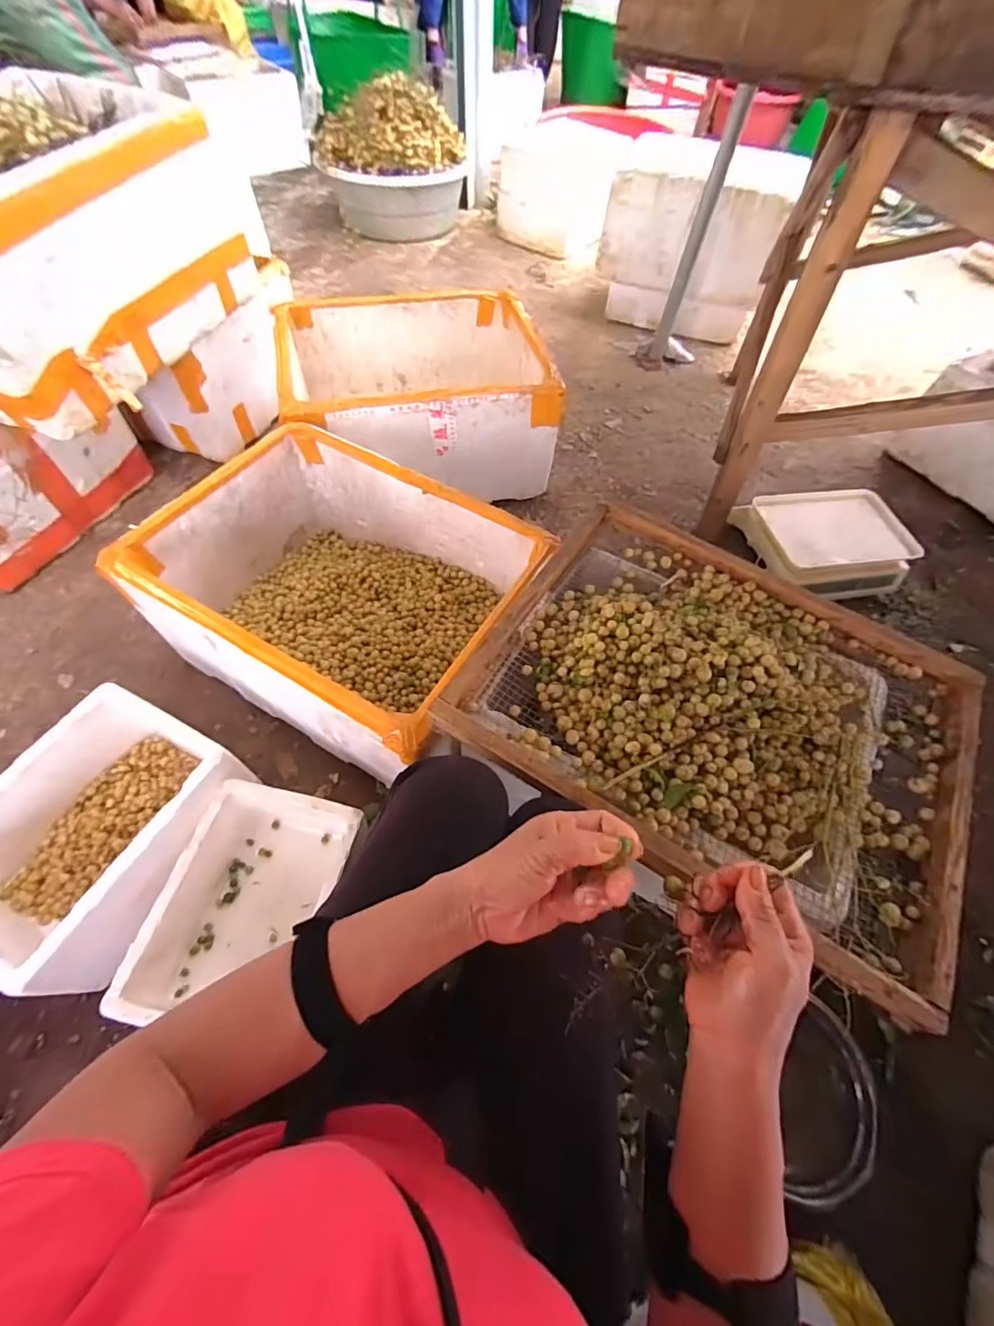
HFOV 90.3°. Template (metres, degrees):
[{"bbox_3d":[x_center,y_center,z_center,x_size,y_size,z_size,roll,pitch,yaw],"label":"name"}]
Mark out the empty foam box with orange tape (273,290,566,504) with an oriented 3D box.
[{"bbox_3d":[-0.184,-0.627,1.171,0.548,0.259,0.426,-12,59,-10],"label":"empty foam box with orange tape"}]

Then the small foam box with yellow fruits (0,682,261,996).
[{"bbox_3d":[-0.557,0.228,0.697,0.253,0.150,0.317,25,61,13],"label":"small foam box with yellow fruits"}]

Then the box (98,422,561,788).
[{"bbox_3d":[-0.249,-0.117,0.846,0.543,0.238,0.424,25,61,13],"label":"box"}]

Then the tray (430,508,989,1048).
[{"bbox_3d":[0.287,0.041,0.626,0.565,0.078,0.460,29,62,15],"label":"tray"}]

